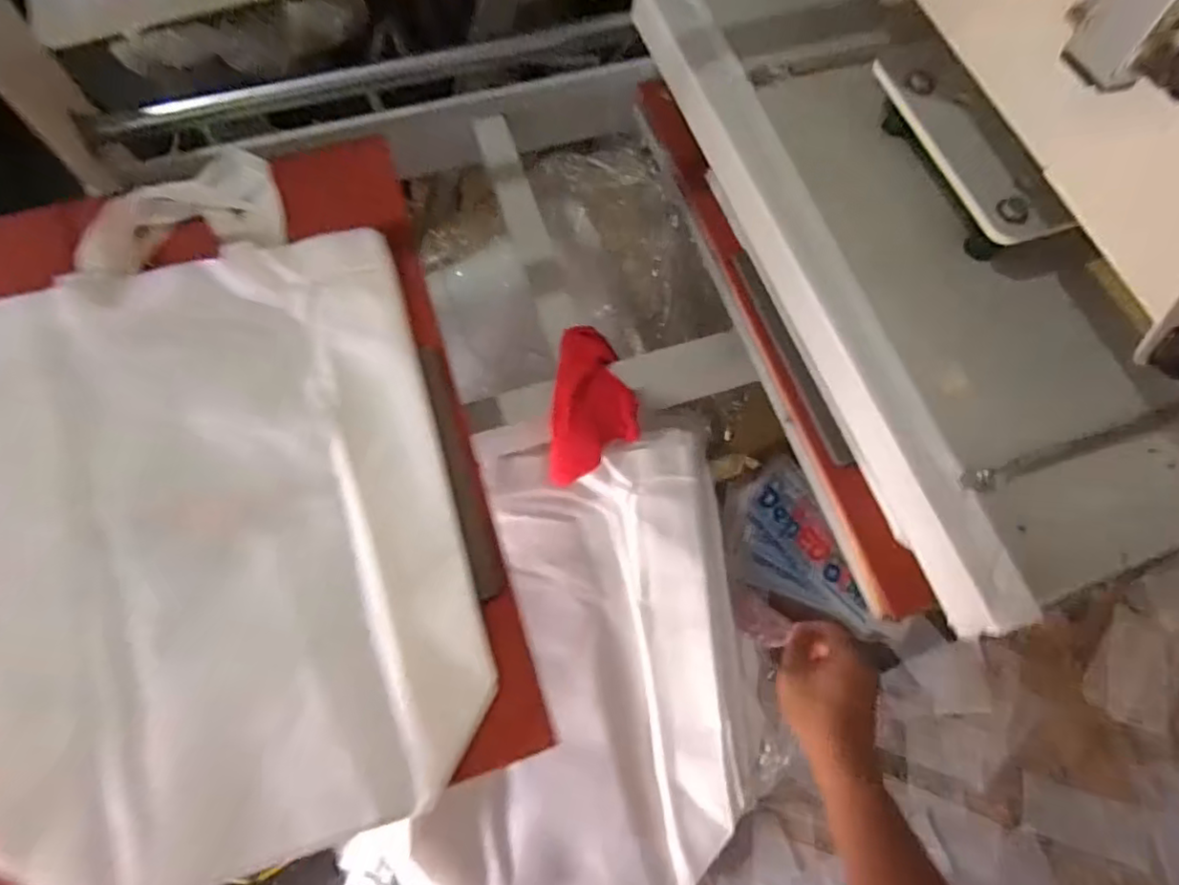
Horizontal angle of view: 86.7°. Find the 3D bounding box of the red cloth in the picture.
[{"bbox_3d":[0.010,-0.043,0.669,0.095,0.098,0.151,7,68,1],"label":"red cloth"}]

